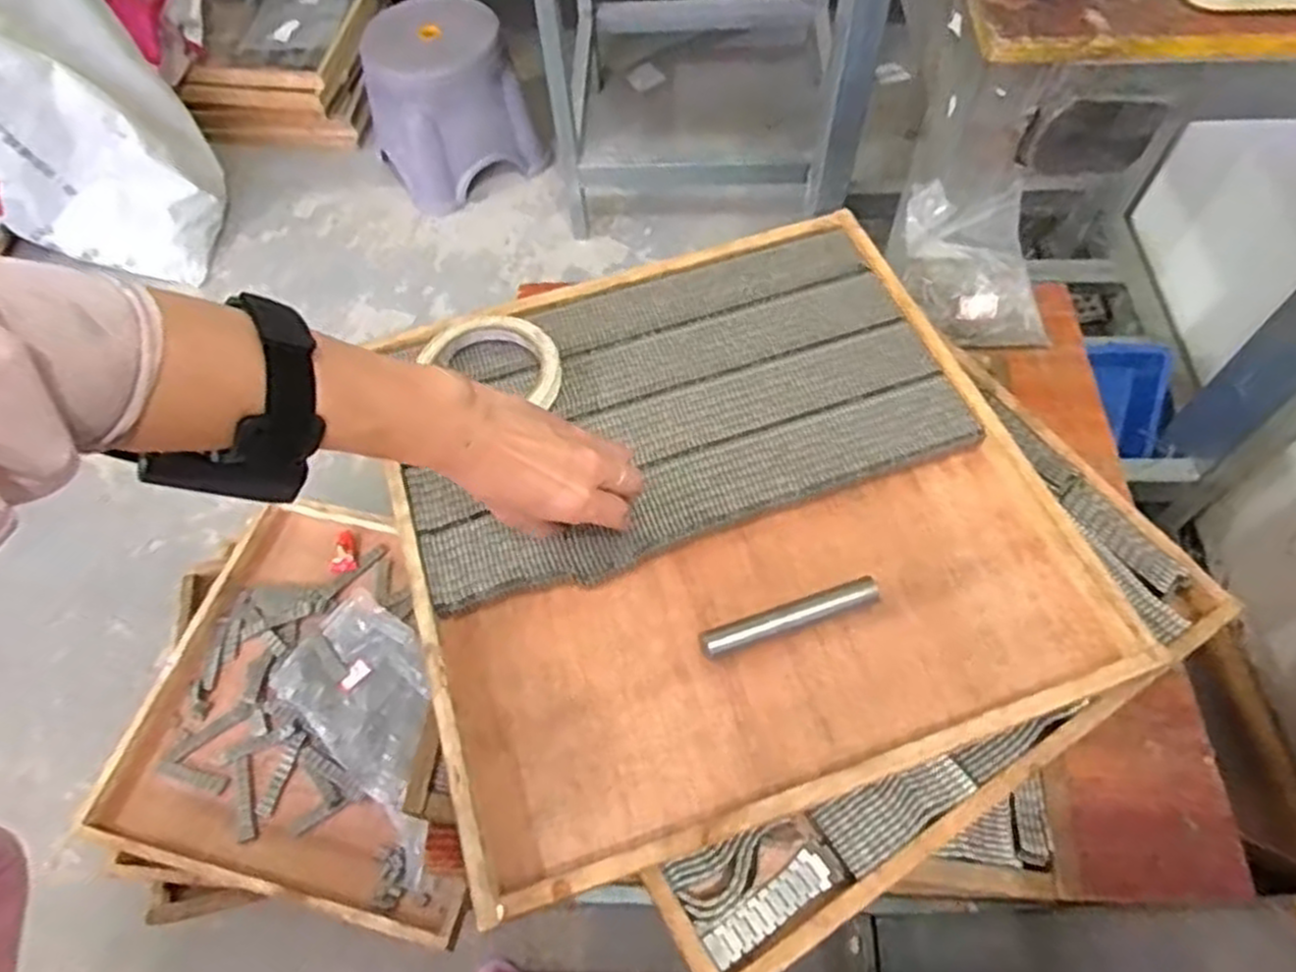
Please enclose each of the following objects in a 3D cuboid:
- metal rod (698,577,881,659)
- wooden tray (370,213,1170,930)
[{"bbox_3d":[0.086,0.079,0.470,0.110,0.019,0.016,-16,61,-7],"label":"metal rod"},{"bbox_3d":[0.042,0.004,0.513,0.389,0.030,0.392,-17,61,-7],"label":"wooden tray"}]

